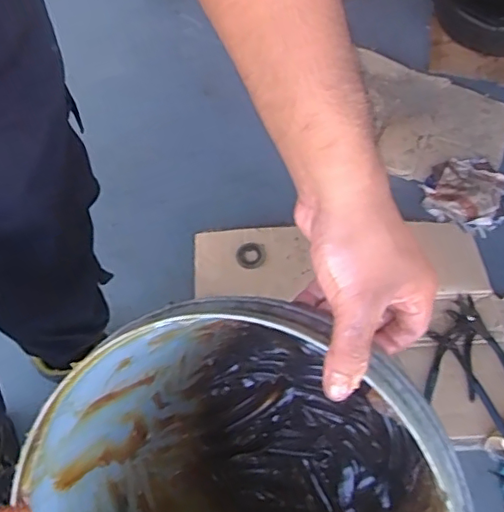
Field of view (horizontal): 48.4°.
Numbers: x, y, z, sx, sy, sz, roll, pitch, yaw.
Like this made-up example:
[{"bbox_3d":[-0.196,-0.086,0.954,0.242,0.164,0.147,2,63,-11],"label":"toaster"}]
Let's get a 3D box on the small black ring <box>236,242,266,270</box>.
[{"bbox_3d":[-0.001,0.000,1.084,0.055,0.014,0.049,-10,59,-7],"label":"small black ring"}]

